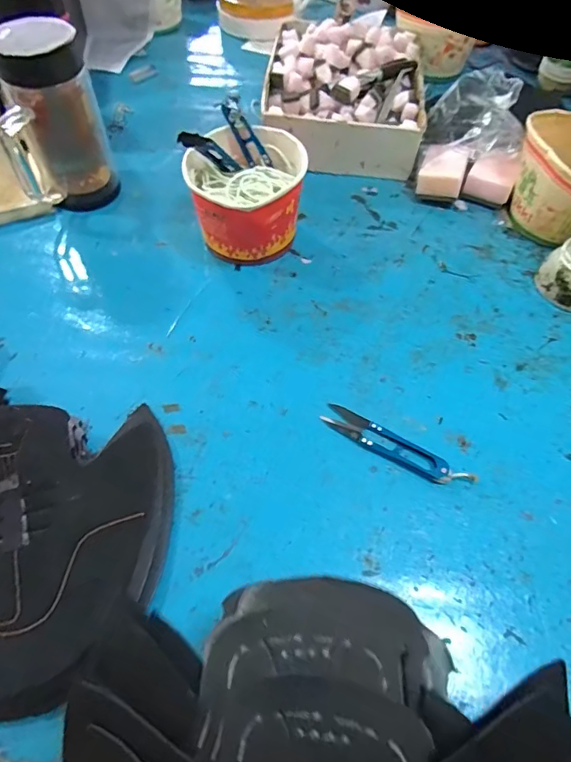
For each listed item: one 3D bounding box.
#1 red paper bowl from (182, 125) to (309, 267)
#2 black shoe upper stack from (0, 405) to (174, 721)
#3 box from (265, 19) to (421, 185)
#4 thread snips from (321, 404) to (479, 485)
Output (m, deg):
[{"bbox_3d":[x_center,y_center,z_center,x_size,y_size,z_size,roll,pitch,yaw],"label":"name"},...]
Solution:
[{"bbox_3d":[-0.038,-0.182,0.488,0.110,0.086,0.122,5,55,1],"label":"red paper bowl"},{"bbox_3d":[-0.181,0.108,0.324,0.202,0.034,0.185,-8,56,-8],"label":"black shoe upper stack"},{"bbox_3d":[0.070,-0.357,0.617,0.186,0.074,0.253,3,55,0],"label":"box"},{"bbox_3d":[0.086,0.052,0.386,0.122,0.006,0.023,28,59,16],"label":"thread snips"}]

